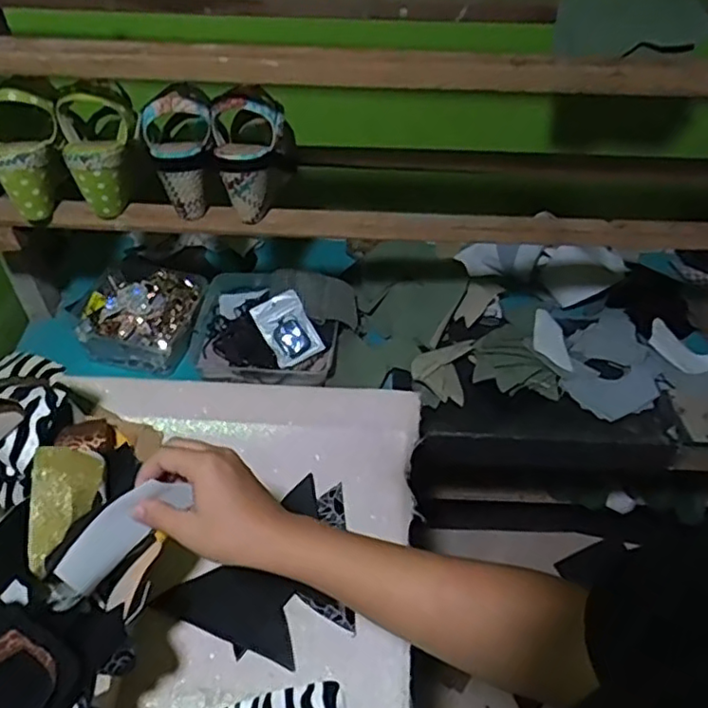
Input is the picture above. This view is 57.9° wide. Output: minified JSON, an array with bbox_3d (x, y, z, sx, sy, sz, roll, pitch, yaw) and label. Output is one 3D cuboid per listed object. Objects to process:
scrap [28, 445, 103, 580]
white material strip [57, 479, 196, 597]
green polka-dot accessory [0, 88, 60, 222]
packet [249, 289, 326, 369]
[{"bbox_3d":[-0.222,0.118,0.490,0.051,0.007,0.096,19,51,-35],"label":"scrap"},{"bbox_3d":[-0.164,0.123,0.451,0.021,0.032,0.095,36,73,29],"label":"white material strip"},{"bbox_3d":[-0.368,-0.229,0.727,0.079,0.139,0.069,-18,50,-17],"label":"green polka-dot accessory"},{"bbox_3d":[-0.093,-0.035,0.895,0.069,0.012,0.097,-29,88,3],"label":"packet"}]

